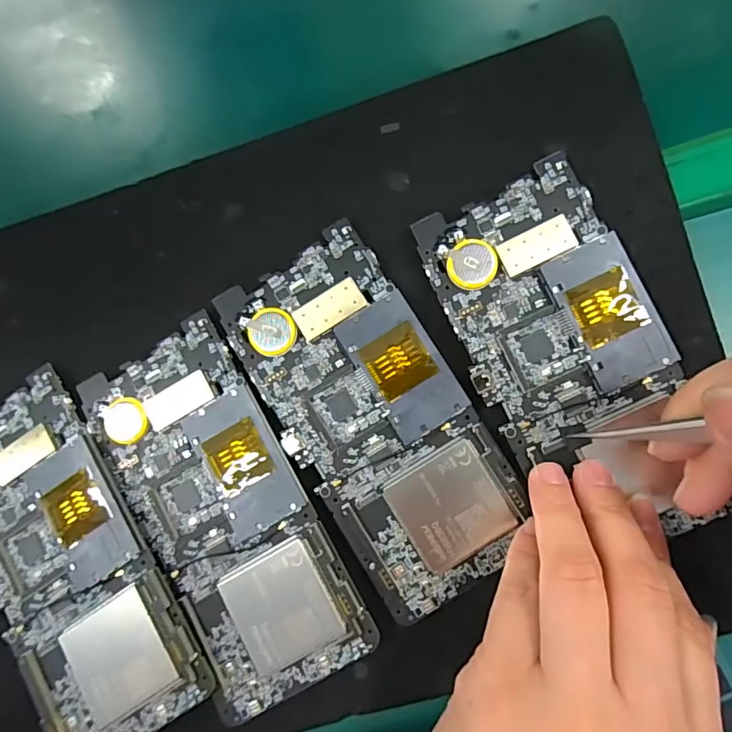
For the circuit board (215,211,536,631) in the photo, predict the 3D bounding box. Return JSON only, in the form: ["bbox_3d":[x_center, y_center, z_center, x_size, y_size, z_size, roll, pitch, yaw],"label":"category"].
[{"bbox_3d":[0.004,0.021,0.200,0.072,0.011,0.149,-33,74,3],"label":"circuit board"}]

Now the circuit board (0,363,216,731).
[{"bbox_3d":[-0.128,0.083,0.202,0.070,0.009,0.150,-33,74,3],"label":"circuit board"}]

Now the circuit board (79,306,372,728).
[{"bbox_3d":[-0.060,0.059,0.200,0.067,0.004,0.152,-30,75,4],"label":"circuit board"}]

